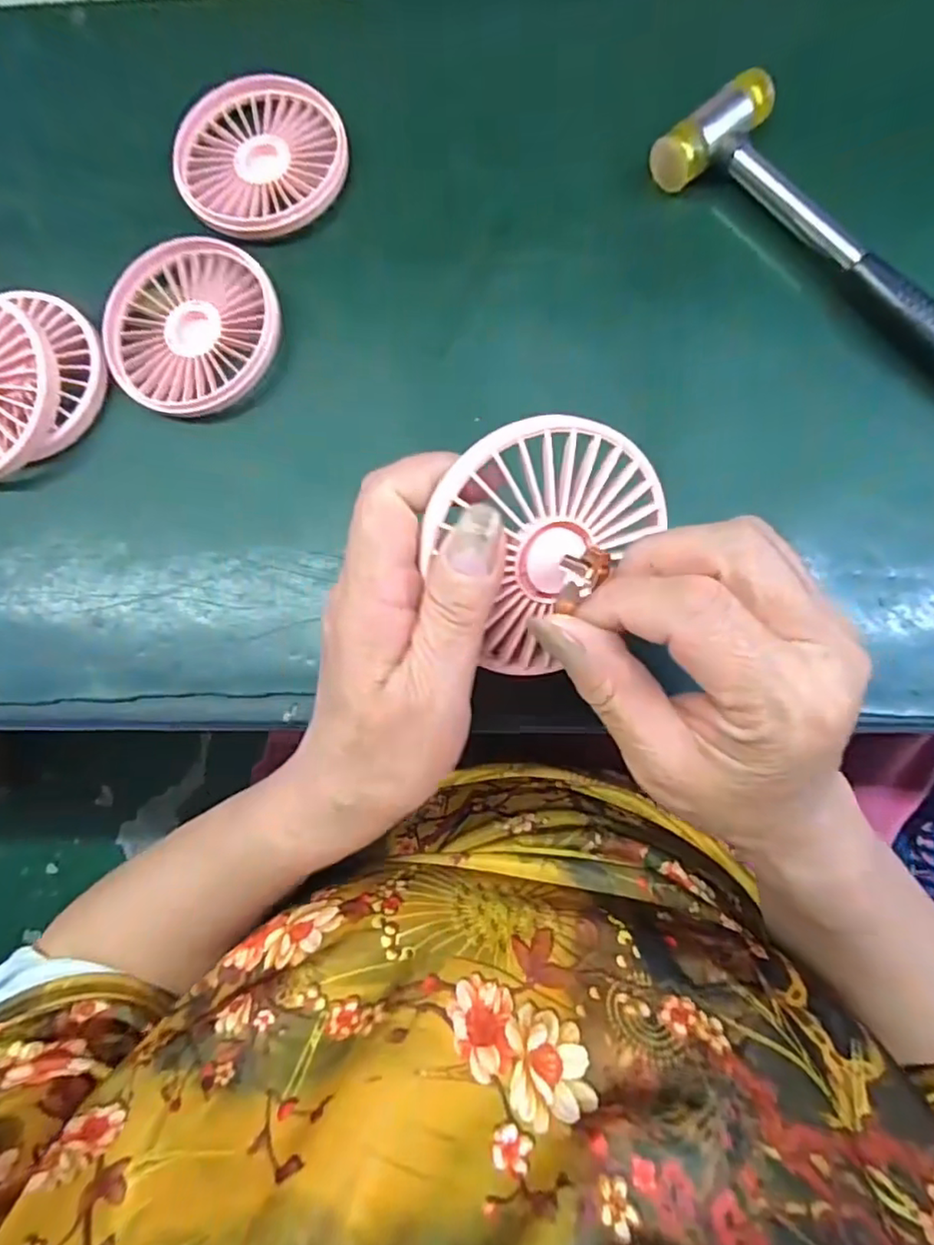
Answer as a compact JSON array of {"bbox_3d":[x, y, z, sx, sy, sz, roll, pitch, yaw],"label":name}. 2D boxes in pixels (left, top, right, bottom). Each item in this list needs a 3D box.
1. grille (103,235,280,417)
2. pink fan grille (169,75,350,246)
[{"bbox_3d":[-0.138,-0.147,0.307,0.085,0.018,0.089,-1,81,4],"label":"grille"},{"bbox_3d":[-0.109,-0.244,0.323,0.088,0.015,0.089,-1,81,4],"label":"pink fan grille"}]

